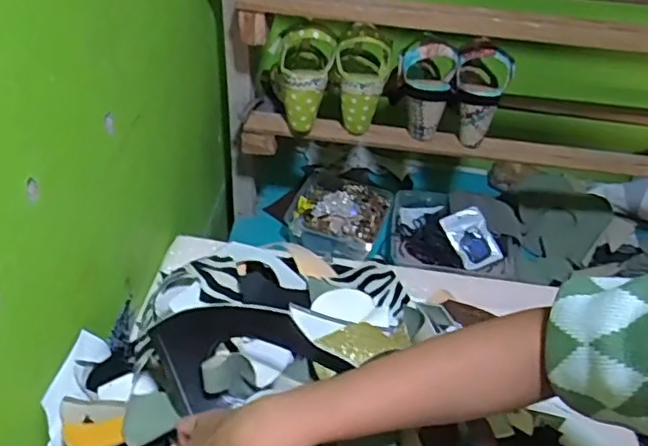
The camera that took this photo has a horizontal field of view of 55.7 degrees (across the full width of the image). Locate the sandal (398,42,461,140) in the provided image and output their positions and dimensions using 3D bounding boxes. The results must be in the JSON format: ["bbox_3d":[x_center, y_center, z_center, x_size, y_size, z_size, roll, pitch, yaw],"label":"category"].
[{"bbox_3d":[0.147,-0.193,0.889,0.080,0.138,0.074,9,40,4],"label":"sandal"}]

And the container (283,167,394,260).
[{"bbox_3d":[0.023,-0.009,1.095,0.169,0.071,0.179,3,40,-3],"label":"container"}]

